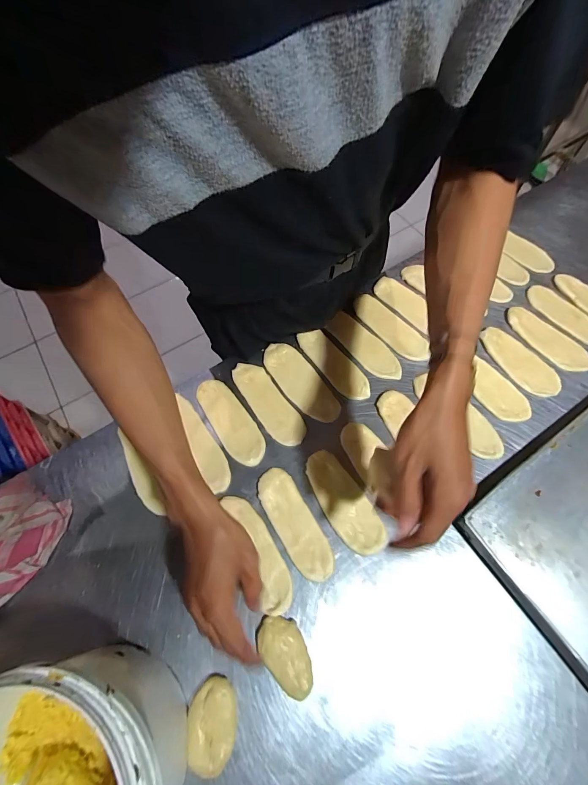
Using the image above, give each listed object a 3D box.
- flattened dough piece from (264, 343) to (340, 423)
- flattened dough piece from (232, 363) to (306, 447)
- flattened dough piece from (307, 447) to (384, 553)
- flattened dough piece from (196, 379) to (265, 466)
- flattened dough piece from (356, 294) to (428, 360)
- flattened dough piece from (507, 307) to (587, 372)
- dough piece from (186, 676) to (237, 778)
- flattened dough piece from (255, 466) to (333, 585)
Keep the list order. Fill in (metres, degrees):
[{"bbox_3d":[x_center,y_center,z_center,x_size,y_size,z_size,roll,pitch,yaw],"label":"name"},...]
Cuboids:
[{"bbox_3d":[0.011,-0.018,0.565,0.064,0.008,0.168,-34,70,-14],"label":"flattened dough piece"},{"bbox_3d":[-0.043,0.016,0.549,0.056,0.010,0.167,-33,70,-14],"label":"flattened dough piece"},{"bbox_3d":[0.071,0.157,0.482,0.063,0.004,0.154,-29,69,-12],"label":"flattened dough piece"},{"bbox_3d":[-0.101,0.045,0.531,0.057,0.007,0.158,-33,70,-14],"label":"flattened dough piece"},{"bbox_3d":[0.176,-0.121,0.605,0.052,0.010,0.166,-35,71,-14],"label":"flattened dough piece"},{"bbox_3d":[0.455,-0.099,0.596,0.055,0.011,0.154,-32,70,-13],"label":"flattened dough piece"},{"bbox_3d":[-0.092,0.372,0.375,0.051,0.021,0.080,0,66,0],"label":"dough piece"},{"bbox_3d":[-0.001,0.183,0.468,0.054,0.006,0.157,-29,69,-12],"label":"flattened dough piece"}]

